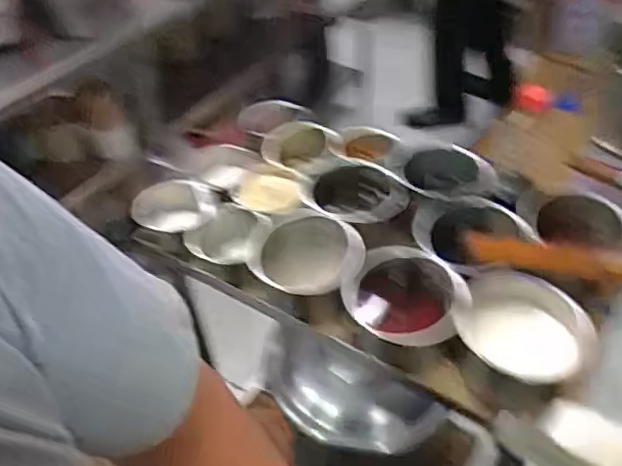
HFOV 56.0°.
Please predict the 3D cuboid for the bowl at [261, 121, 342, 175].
[{"bbox_3d":[-0.020,-0.161,1.059,0.137,0.039,0.120,3,45,8],"label":"bowl"}]

